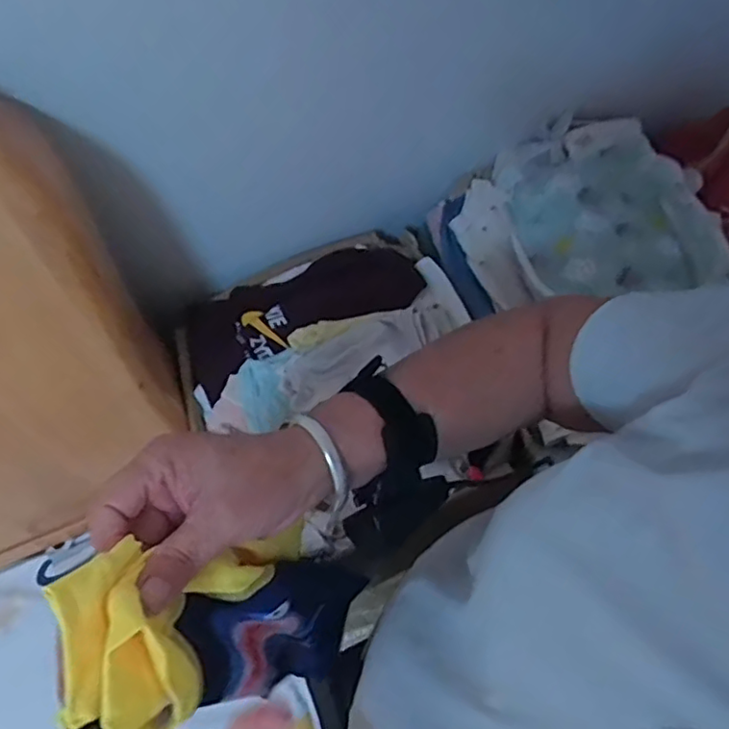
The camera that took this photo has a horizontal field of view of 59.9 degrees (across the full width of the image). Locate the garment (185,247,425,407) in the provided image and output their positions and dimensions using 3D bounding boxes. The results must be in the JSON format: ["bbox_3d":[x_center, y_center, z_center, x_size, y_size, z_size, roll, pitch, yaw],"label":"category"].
[{"bbox_3d":[-0.082,-0.072,0.799,0.296,0.054,0.130,-24,68,-8],"label":"garment"}]

